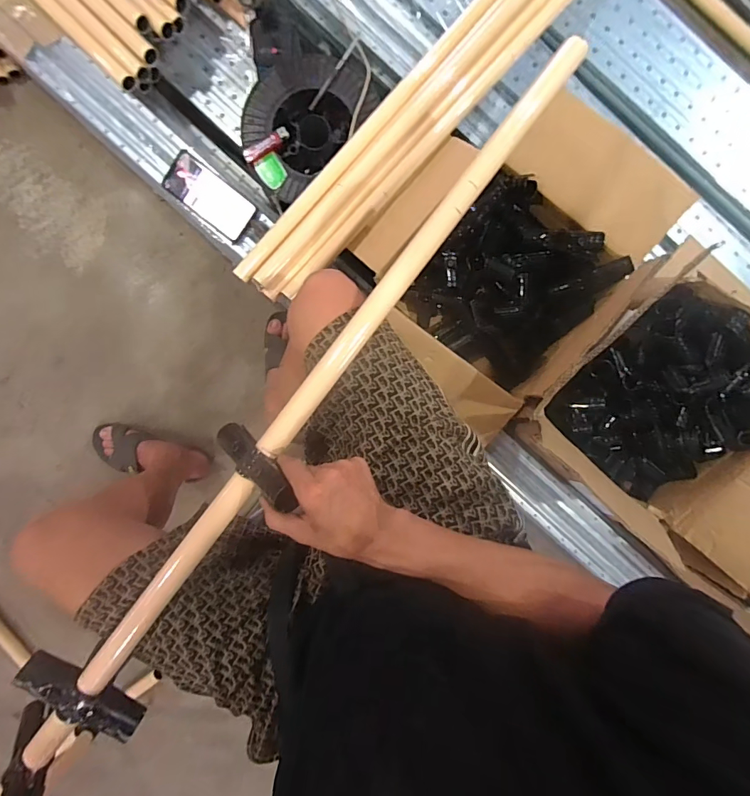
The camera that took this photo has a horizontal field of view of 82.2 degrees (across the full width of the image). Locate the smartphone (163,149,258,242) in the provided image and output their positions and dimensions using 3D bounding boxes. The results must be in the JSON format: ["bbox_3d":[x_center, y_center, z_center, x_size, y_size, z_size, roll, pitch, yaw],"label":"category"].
[{"bbox_3d":[-0.290,-0.357,0.762,0.162,0.016,0.078,38,93,-4],"label":"smartphone"}]

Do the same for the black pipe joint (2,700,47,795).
[{"bbox_3d":[-0.357,0.374,0.442,0.030,0.116,0.033,-47,133,5],"label":"black pipe joint"}]

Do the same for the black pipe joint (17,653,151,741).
[{"bbox_3d":[-0.303,0.311,0.443,0.125,0.034,0.040,32,93,-4],"label":"black pipe joint"}]

